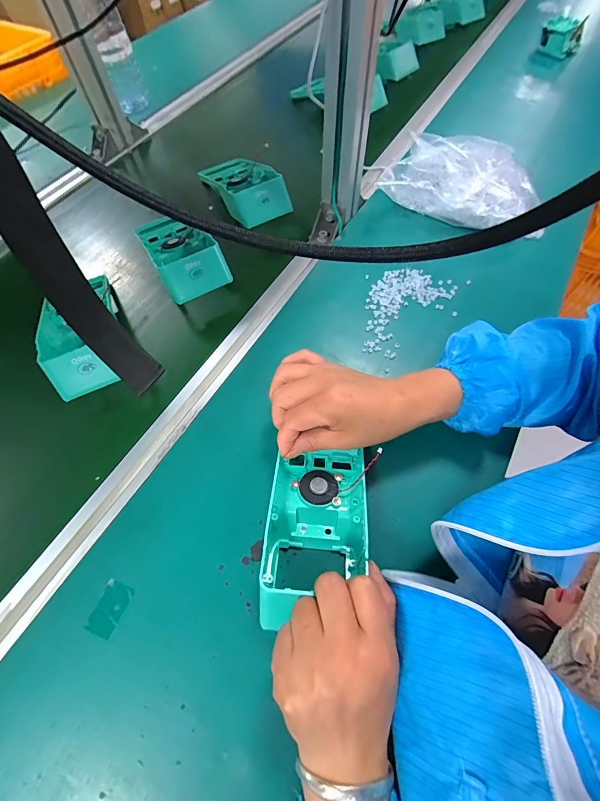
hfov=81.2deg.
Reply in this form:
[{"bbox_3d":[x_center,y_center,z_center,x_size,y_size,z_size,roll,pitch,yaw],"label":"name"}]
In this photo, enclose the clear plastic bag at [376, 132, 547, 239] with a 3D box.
[{"bbox_3d":[0.235,-0.304,0.491,0.221,0.064,0.105,20,65,11],"label":"clear plastic bag"}]

